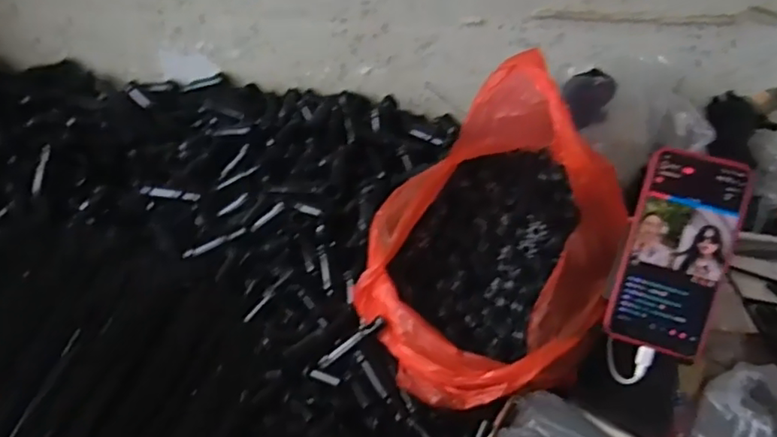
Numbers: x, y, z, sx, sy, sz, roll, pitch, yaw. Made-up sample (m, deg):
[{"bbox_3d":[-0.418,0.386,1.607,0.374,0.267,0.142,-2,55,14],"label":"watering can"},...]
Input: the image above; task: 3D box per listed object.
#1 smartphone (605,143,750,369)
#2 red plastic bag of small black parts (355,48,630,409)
[{"bbox_3d":[0.237,0.029,0.494,0.077,0.162,0.019,16,2,15],"label":"smartphone"},{"bbox_3d":[0.088,0.011,0.527,0.215,0.201,0.210,-19,43,-27],"label":"red plastic bag of small black parts"}]

